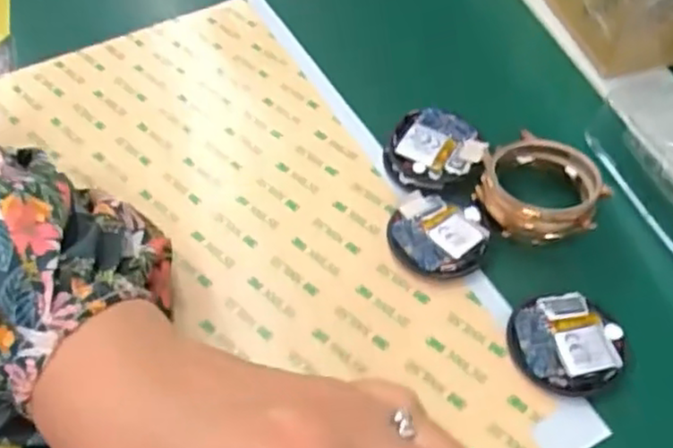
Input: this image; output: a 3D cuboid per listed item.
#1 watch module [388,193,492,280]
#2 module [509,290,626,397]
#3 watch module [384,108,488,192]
[{"bbox_3d":[0.042,0.004,0.291,0.040,0.008,0.040,22,55,18],"label":"watch module"},{"bbox_3d":[0.085,0.044,0.257,0.039,0.009,0.038,-14,53,-9],"label":"module"},{"bbox_3d":[0.044,-0.033,0.313,0.041,0.015,0.038,-13,52,-8],"label":"watch module"}]

